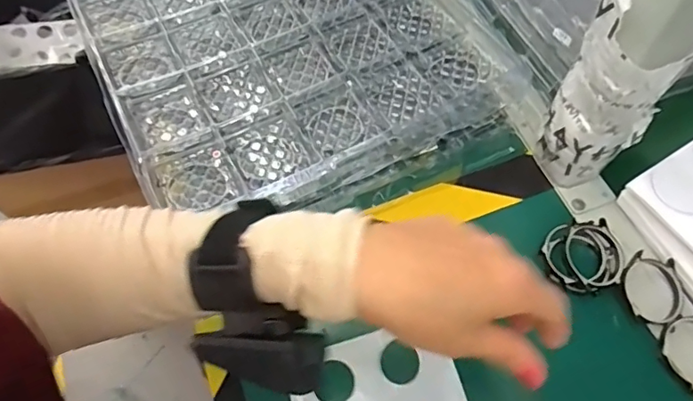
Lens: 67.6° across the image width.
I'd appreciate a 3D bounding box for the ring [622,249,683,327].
[{"bbox_3d":[0.219,0.062,0.368,0.043,0.013,0.049,10,61,5],"label":"ring"}]

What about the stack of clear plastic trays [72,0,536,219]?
[{"bbox_3d":[-0.086,-0.191,0.488,0.299,0.038,0.459,-25,64,-14],"label":"stack of clear plastic trays"}]

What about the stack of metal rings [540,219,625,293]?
[{"bbox_3d":[0.174,0.040,0.378,0.056,0.015,0.049,-9,61,-6],"label":"stack of metal rings"}]

